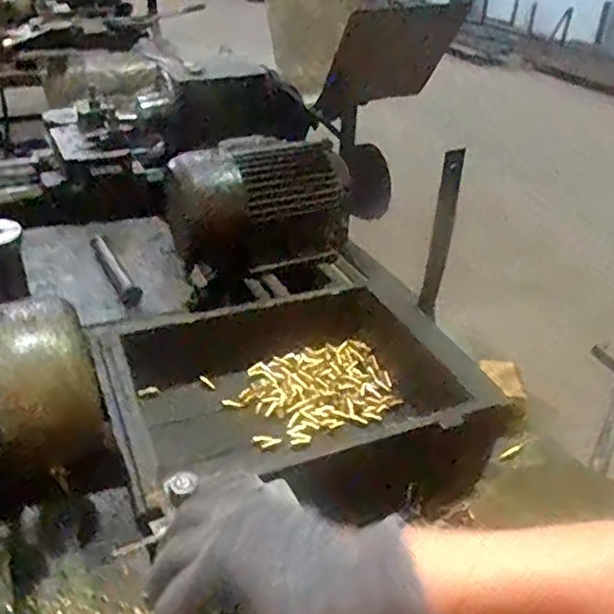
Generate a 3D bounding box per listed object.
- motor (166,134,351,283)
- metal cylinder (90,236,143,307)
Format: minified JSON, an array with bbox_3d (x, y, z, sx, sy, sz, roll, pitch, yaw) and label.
[{"bbox_3d":[-0.074,-0.164,1.013,0.282,0.166,0.176,-7,34,-14],"label":"motor"},{"bbox_3d":[-0.275,-0.053,0.931,0.028,0.031,0.188,-16,37,-26],"label":"metal cylinder"}]

